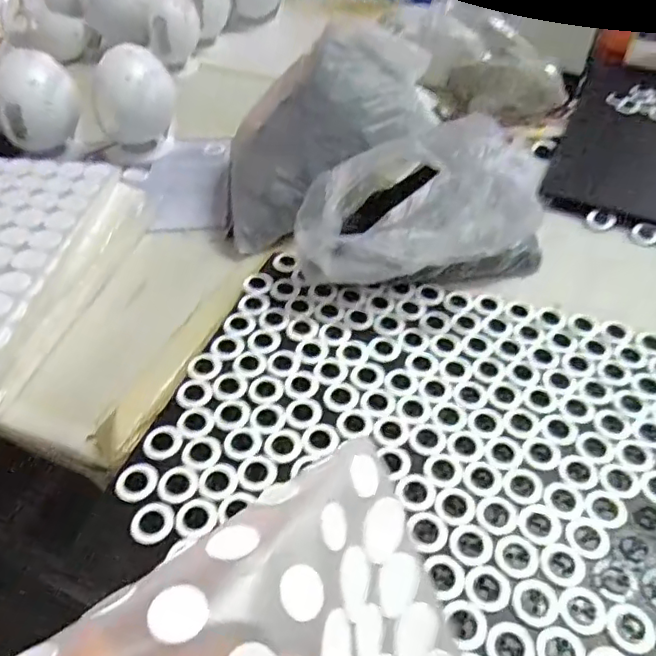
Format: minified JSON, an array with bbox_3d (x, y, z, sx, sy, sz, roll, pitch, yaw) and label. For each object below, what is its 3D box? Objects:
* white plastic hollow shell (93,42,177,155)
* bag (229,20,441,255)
[{"bbox_3d":[-0.245,-0.290,0.741,0.094,0.124,0.078,-8,48,-10],"label":"white plastic hollow shell"},{"bbox_3d":[-0.003,-0.217,0.622,0.228,0.181,0.150,-11,48,-13],"label":"bag"}]

